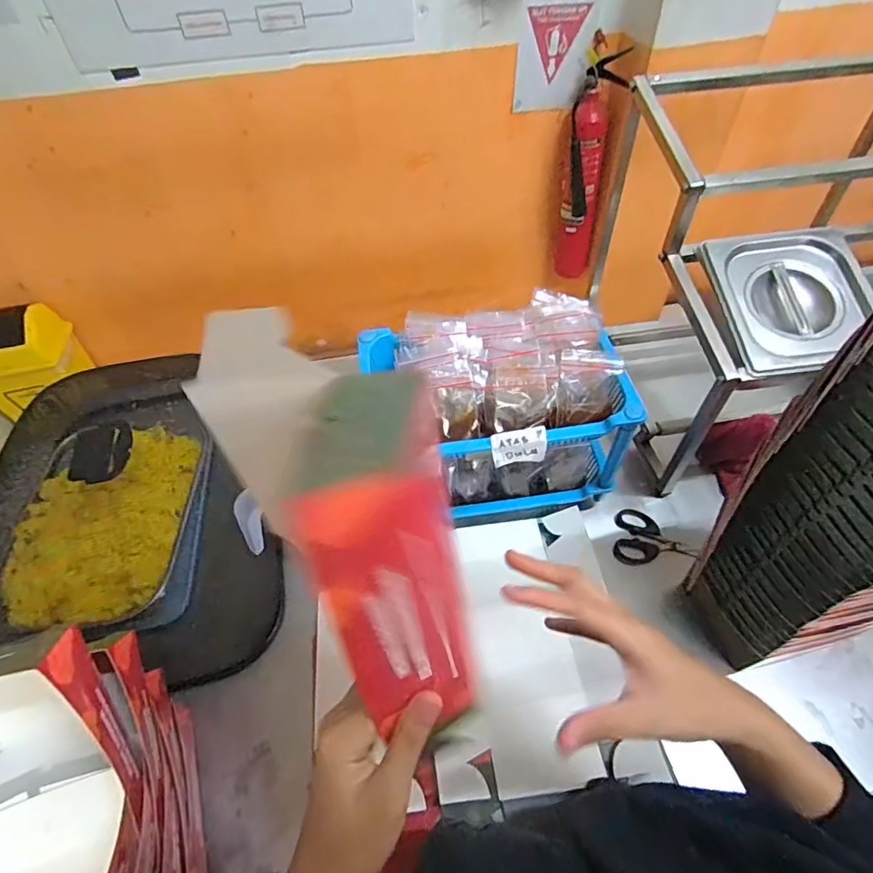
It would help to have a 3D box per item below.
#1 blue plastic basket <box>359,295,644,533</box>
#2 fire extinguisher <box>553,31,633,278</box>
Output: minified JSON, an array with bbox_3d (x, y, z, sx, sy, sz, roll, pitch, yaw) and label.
[{"bbox_3d":[0.069,-0.029,0.633,0.285,0.196,0.196,-7,53,-3],"label":"blue plastic basket"},{"bbox_3d":[0.438,-0.769,1.497,0.104,0.612,0.116,-8,53,-3],"label":"fire extinguisher"}]

